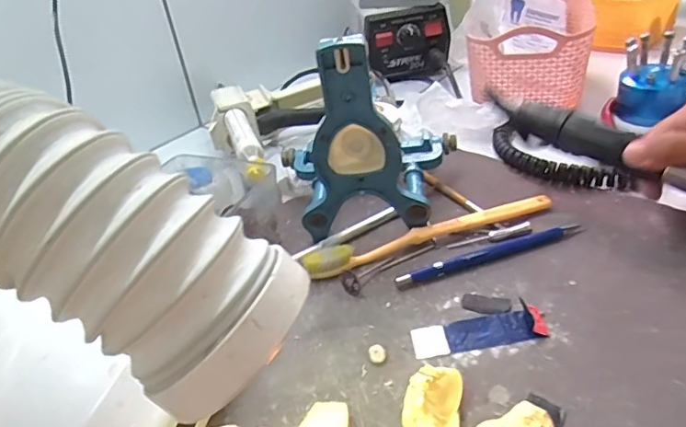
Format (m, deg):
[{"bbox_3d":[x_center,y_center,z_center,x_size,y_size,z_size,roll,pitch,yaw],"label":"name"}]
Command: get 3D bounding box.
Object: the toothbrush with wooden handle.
[{"bbox_3d":[0.060,0.010,0.385,0.184,0.012,0.027,-16,33,-12],"label":"toothbrush with wooden handle"}]

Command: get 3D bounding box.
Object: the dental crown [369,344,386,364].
[{"bbox_3d":[0.019,0.079,0.300,0.009,0.006,0.010,-7,32,3],"label":"dental crown"}]

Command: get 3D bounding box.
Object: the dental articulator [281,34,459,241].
[{"bbox_3d":[0.022,-0.067,0.392,0.092,0.141,0.111,3,35,16],"label":"dental articulator"}]

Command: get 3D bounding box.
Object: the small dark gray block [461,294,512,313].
[{"bbox_3d":[0.087,0.055,0.326,0.029,0.004,0.015,6,35,22],"label":"small dark gray block"}]

